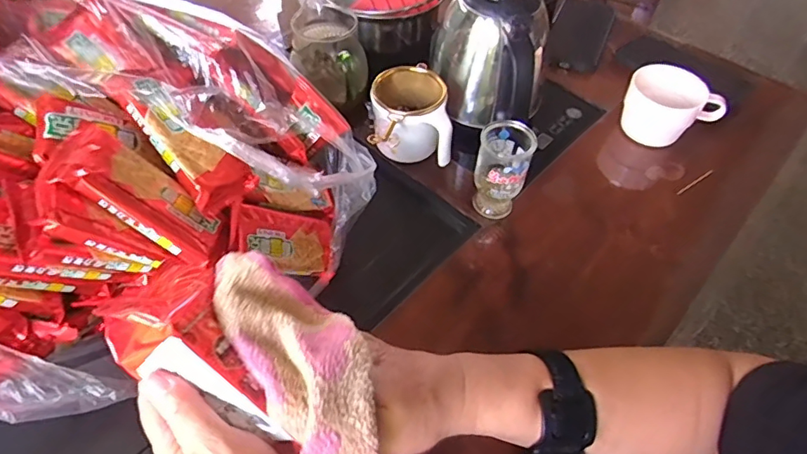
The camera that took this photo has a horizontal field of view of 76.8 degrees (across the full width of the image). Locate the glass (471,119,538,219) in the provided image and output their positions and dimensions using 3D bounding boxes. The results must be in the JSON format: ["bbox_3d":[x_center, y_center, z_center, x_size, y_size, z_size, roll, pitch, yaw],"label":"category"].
[{"bbox_3d":[0.093,-0.052,0.488,0.047,0.088,0.049,14,53,7],"label":"glass"}]

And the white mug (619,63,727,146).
[{"bbox_3d":[0.303,-0.136,0.585,0.080,0.069,0.093,-34,61,-26],"label":"white mug"}]

